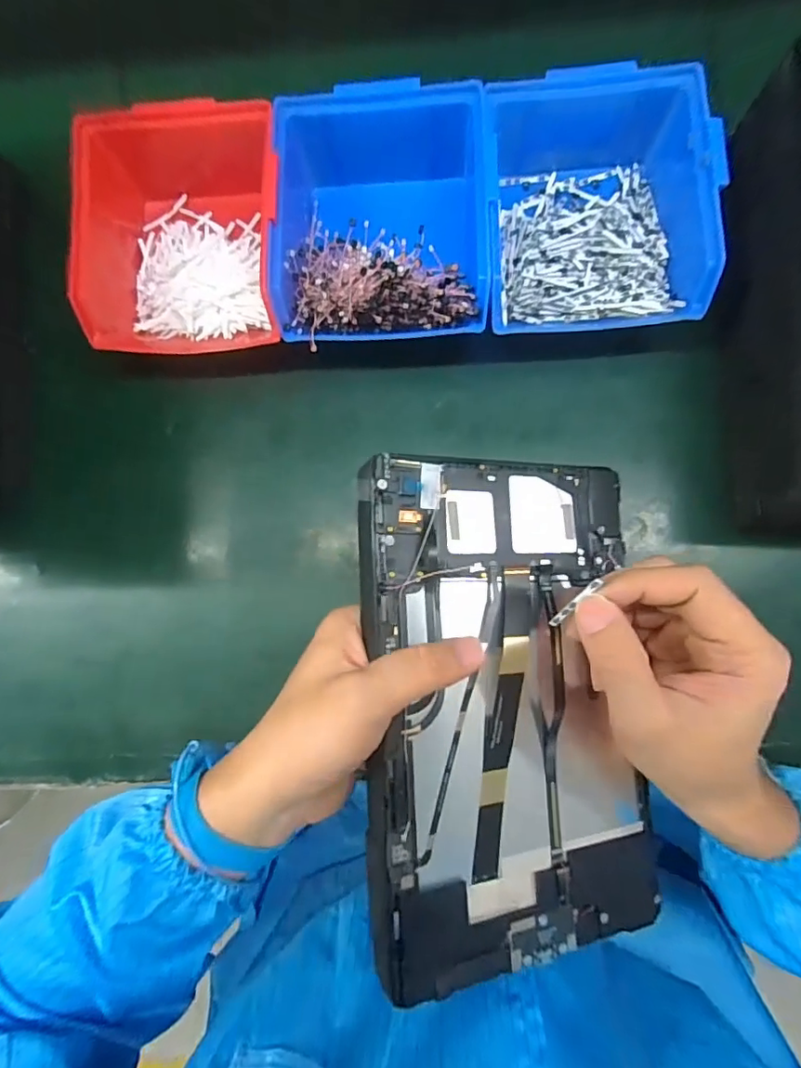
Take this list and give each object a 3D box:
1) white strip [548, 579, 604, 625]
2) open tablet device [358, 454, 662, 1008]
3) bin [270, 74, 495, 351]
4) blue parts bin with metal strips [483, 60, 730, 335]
[{"bbox_3d":[0.079,0.032,0.243,0.004,0.037,0.004,32,42,4],"label":"white strip"},{"bbox_3d":[0.056,0.081,0.266,0.152,0.021,0.235,1,82,-22],"label":"open tablet device"},{"bbox_3d":[-0.009,-0.187,0.322,0.127,0.059,0.147,-1,85,3],"label":"bin"},{"bbox_3d":[0.112,-0.192,0.317,0.121,0.063,0.144,-2,85,3],"label":"blue parts bin with metal strips"}]

